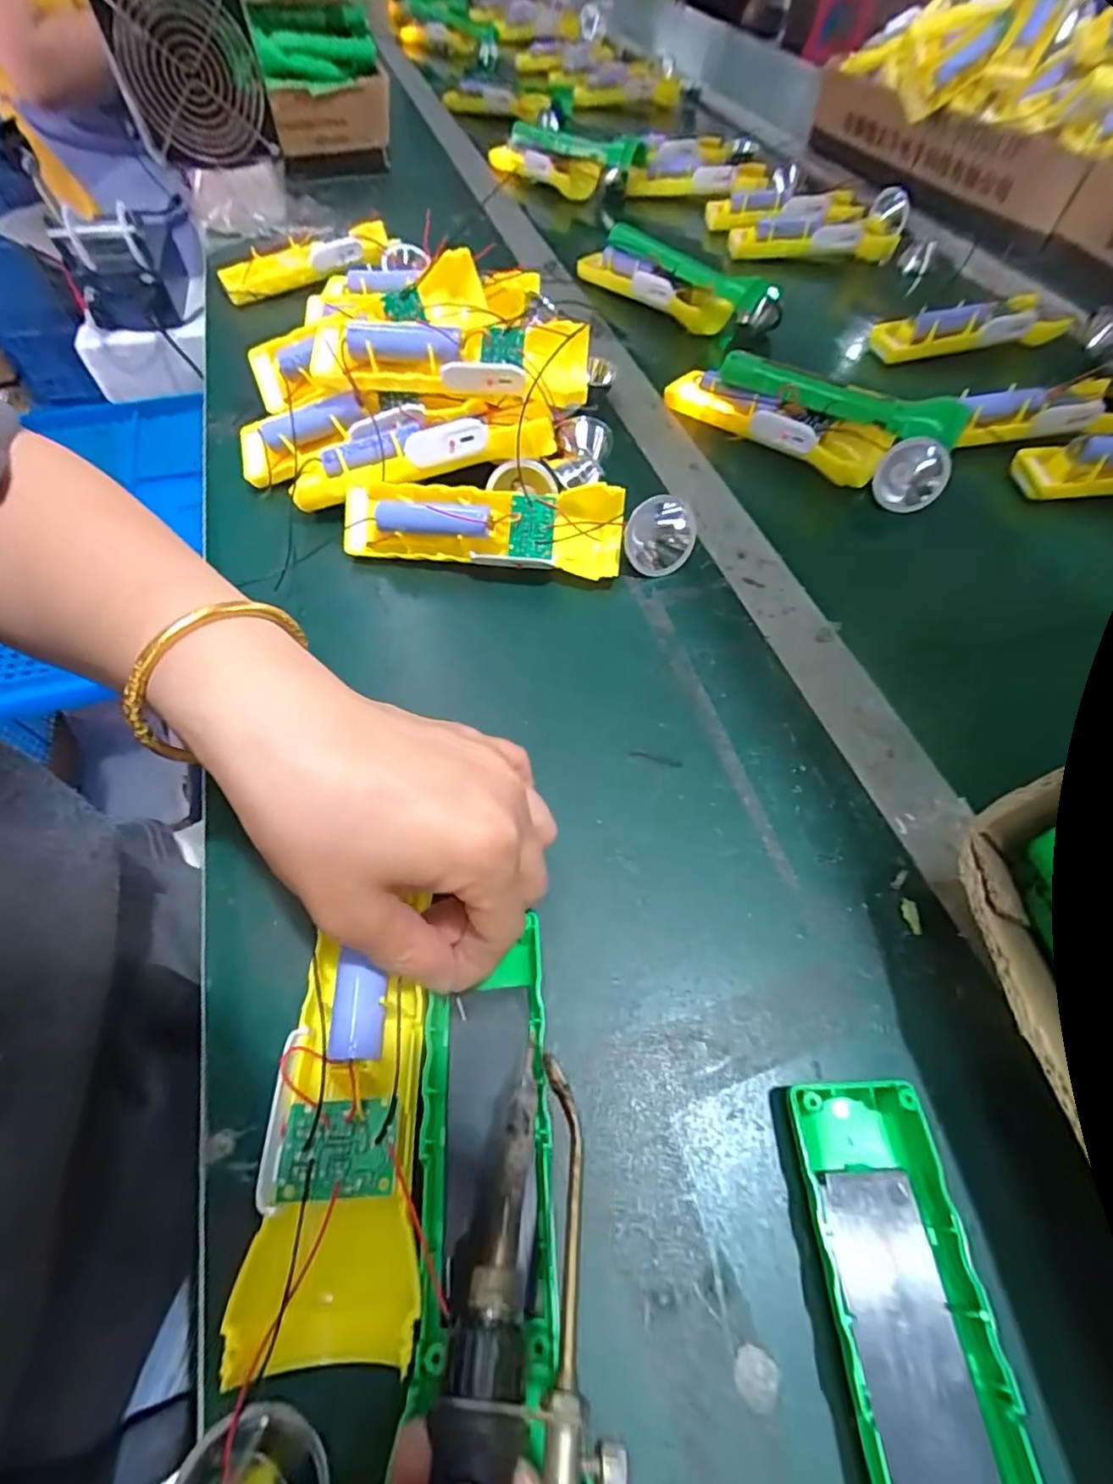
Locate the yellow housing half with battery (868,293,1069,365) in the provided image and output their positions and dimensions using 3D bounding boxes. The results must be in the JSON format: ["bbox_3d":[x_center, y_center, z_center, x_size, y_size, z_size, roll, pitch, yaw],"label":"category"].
[{"bbox_3d":[0.370,-0.372,0.529,0.164,0.034,0.033,-4,62,-1],"label":"yellow housing half with battery"}]

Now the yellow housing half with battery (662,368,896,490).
[{"bbox_3d":[0.155,-0.237,0.435,0.166,0.028,0.036,35,68,18],"label":"yellow housing half with battery"}]

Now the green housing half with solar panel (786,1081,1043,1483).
[{"bbox_3d":[0.106,0.191,0.164,0.046,0.025,0.164,-3,62,-1],"label":"green housing half with solar panel"}]

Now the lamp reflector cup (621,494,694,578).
[{"bbox_3d":[0.060,-0.123,0.349,0.039,0.040,0.029,6,62,4],"label":"lamp reflector cup"}]

